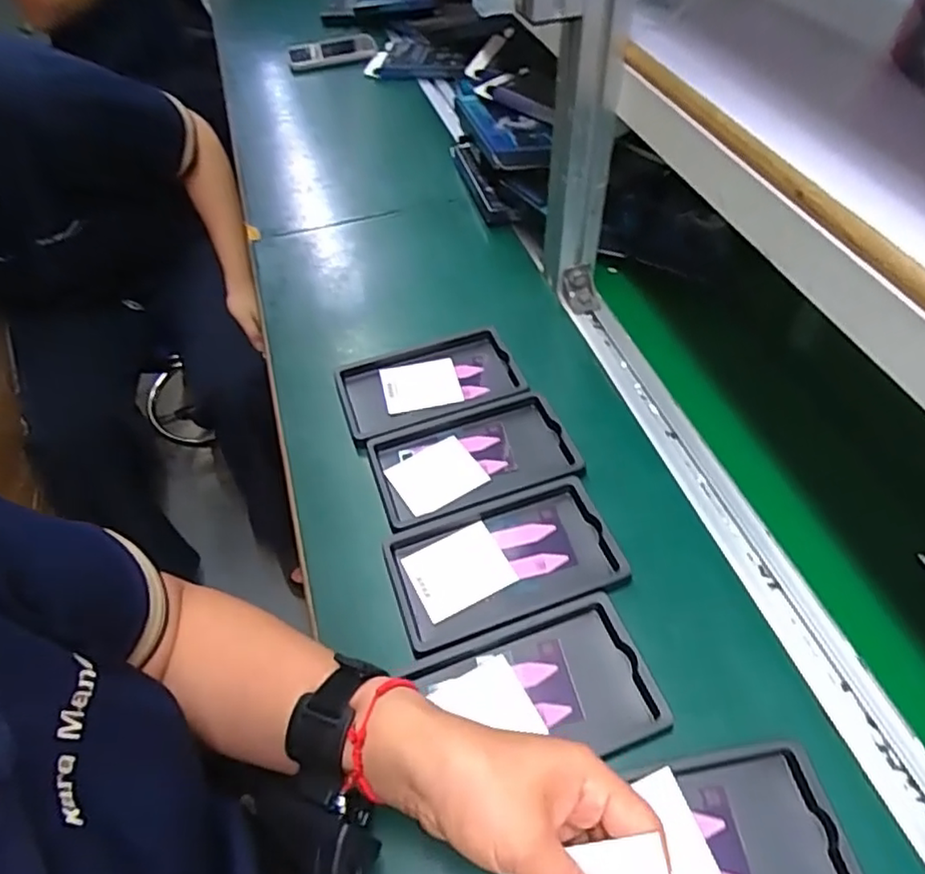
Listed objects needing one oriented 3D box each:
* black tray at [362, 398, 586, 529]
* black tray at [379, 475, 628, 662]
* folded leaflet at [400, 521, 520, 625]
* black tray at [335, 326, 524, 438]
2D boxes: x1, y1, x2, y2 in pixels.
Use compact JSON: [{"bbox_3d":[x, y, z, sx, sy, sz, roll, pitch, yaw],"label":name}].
[{"bbox_3d":[0.008,0.016,0.515,0.156,0.014,0.096,-15,52,-11],"label":"black tray"},{"bbox_3d":[0.030,0.090,0.453,0.158,0.013,0.094,-16,52,-12],"label":"black tray"},{"bbox_3d":[-0.002,0.097,0.455,0.067,0.005,0.055,-23,54,-17],"label":"folded leaflet"},{"bbox_3d":[-0.031,-0.050,0.576,0.157,0.017,0.091,-16,52,-12],"label":"black tray"}]

